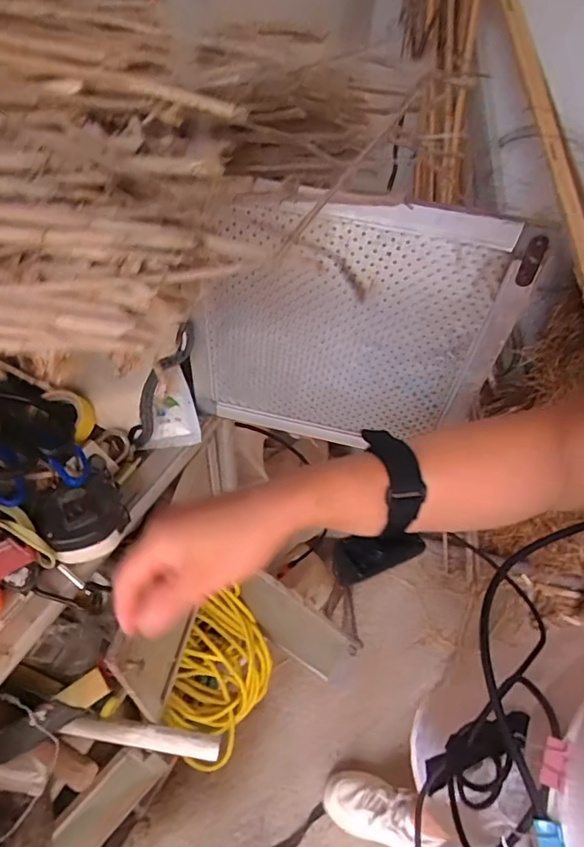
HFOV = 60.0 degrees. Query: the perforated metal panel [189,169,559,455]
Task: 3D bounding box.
[{"bbox_3d":[0.038,-0.074,0.440,0.263,0.251,0.012,12,49,6],"label":"perforated metal panel"}]

